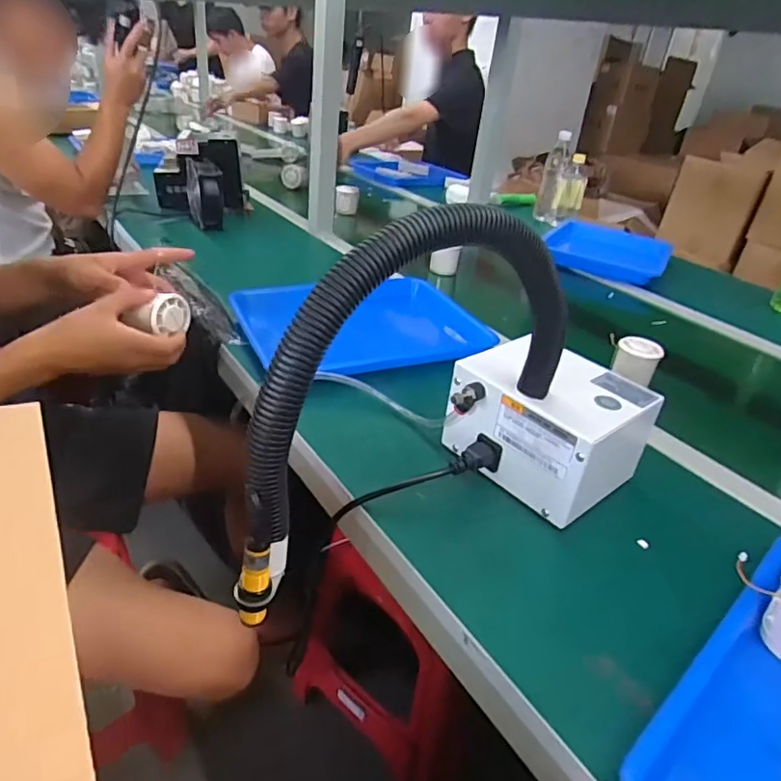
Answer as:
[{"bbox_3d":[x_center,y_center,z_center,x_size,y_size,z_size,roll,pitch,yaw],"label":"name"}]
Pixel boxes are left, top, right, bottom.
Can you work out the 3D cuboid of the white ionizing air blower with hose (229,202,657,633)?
[{"bbox_3d":[0.062,-0.005,0.466,0.404,0.272,0.149,-9,35,-26],"label":"white ionizing air blower with hose"}]

